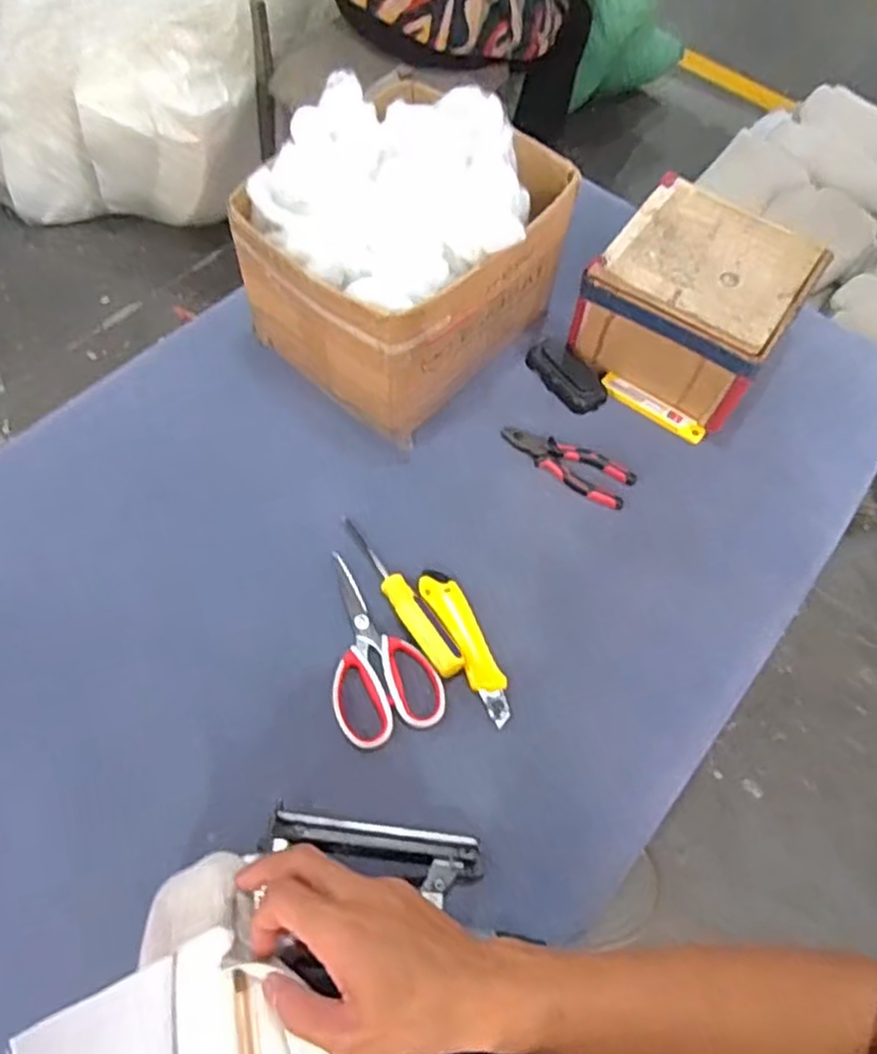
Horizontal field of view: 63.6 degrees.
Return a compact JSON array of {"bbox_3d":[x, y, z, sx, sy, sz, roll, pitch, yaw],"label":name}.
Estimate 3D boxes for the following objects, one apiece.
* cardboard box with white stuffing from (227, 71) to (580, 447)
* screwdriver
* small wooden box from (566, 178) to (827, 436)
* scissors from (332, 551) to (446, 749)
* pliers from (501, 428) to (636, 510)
[{"bbox_3d":[-0.042,-0.308,0.778,0.268,0.213,0.293,36,65,16],"label":"cardboard box with white stuffing"},{"bbox_3d":[-0.041,0.064,0.708,0.029,0.020,0.199,-32,68,-19],"label":"screwdriver"},{"bbox_3d":[0.303,-0.269,0.838,0.212,0.113,0.217,32,65,14],"label":"small wooden box"},{"bbox_3d":[-0.067,0.111,0.686,0.099,0.006,0.187,-19,70,-10],"label":"scissors"},{"bbox_3d":[0.144,-0.074,0.801,0.154,0.011,0.057,29,63,12],"label":"pliers"}]

